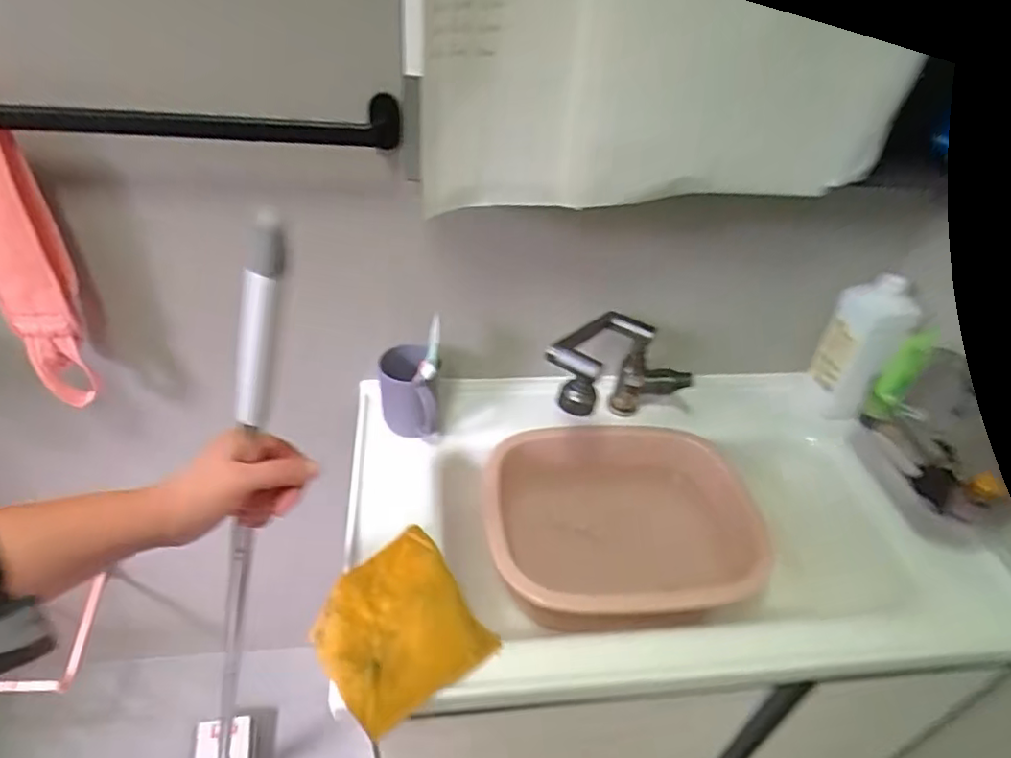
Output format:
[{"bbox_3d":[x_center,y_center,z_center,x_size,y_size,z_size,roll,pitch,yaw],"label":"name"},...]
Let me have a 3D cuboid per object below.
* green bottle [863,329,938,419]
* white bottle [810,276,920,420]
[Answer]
[{"bbox_3d":[0.490,-0.001,0.750,0.039,0.131,0.030,18,41,14],"label":"green bottle"},{"bbox_3d":[0.500,-0.036,0.859,0.093,0.225,0.065,29,45,26],"label":"white bottle"}]

